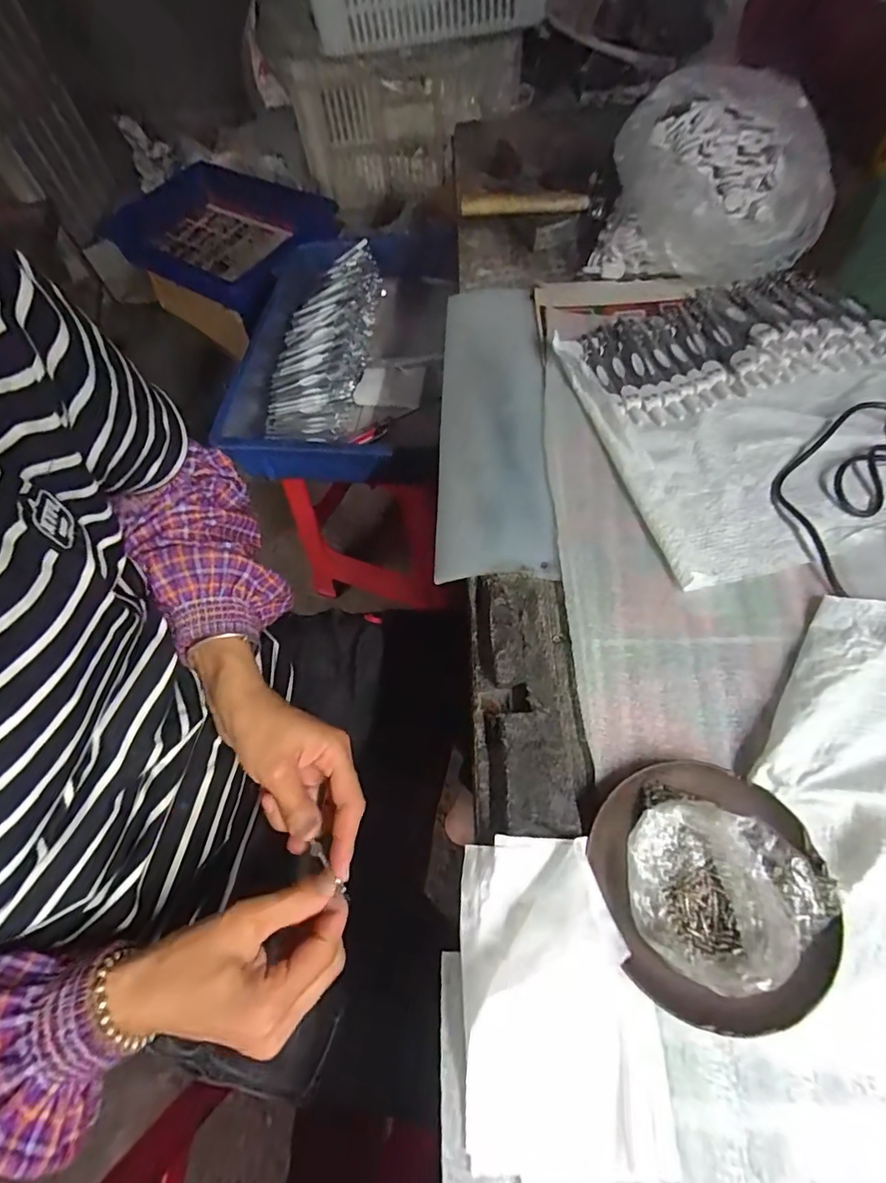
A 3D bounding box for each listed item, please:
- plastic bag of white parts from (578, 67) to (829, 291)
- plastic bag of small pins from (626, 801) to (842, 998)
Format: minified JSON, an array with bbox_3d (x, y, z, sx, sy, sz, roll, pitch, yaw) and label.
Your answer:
[{"bbox_3d":[0.262,-0.393,0.481,0.193,0.113,0.145,15,64,11],"label":"plastic bag of white parts"},{"bbox_3d":[0.136,0.148,0.248,0.088,0.031,0.078,34,69,19],"label":"plastic bag of small pins"}]

